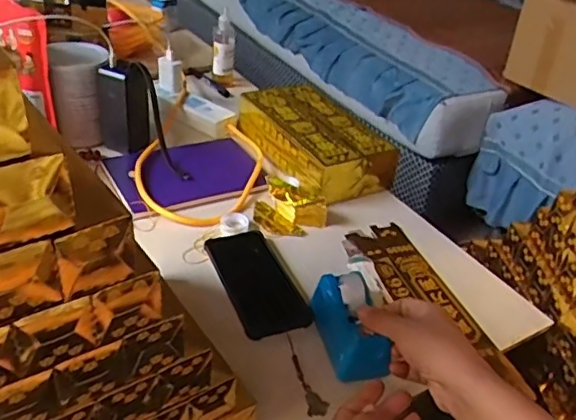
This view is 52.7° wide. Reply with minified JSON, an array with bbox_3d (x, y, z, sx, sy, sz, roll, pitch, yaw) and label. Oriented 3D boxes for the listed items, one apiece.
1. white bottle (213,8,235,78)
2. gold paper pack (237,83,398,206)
[{"bbox_3d":[-0.120,-0.313,1.093,0.037,0.114,0.031,-16,41,-28],"label":"white bottle"},{"bbox_3d":[0.037,-0.112,0.910,0.137,0.067,0.251,-16,41,-28],"label":"gold paper pack"}]

